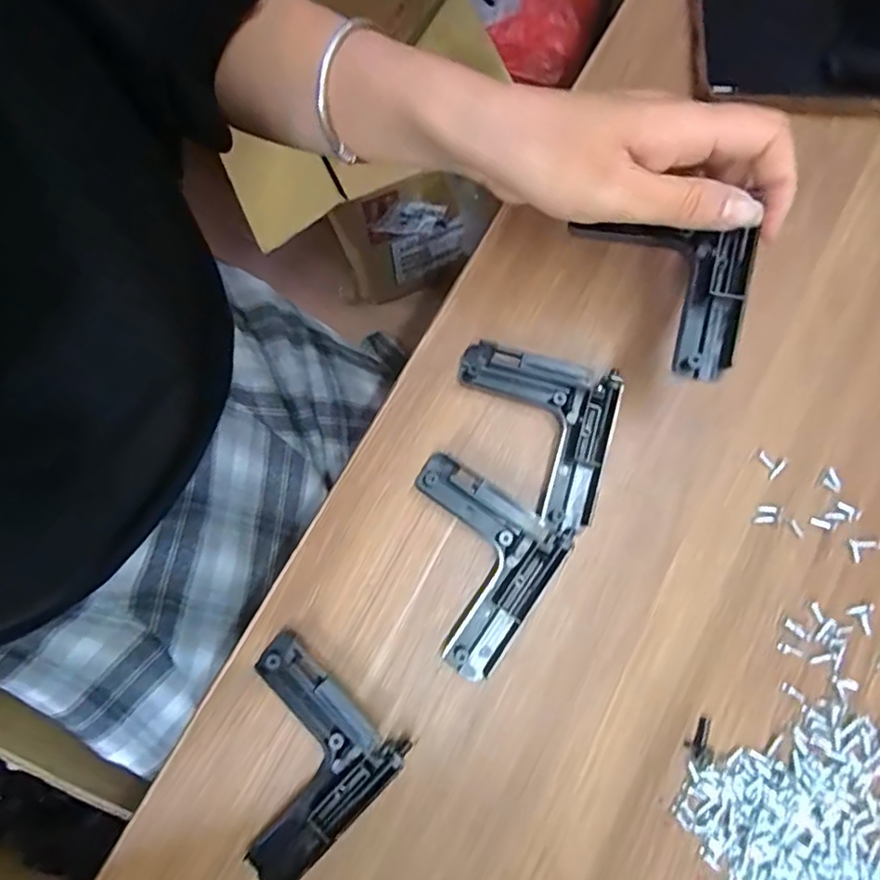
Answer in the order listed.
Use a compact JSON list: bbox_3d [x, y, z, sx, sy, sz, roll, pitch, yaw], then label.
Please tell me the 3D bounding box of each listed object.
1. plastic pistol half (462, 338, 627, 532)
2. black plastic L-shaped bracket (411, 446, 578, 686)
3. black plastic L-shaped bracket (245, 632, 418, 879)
[{"bbox_3d":[0.041,-0.002,0.269,0.074,0.017,0.074,14,79,2],"label":"plastic pistol half"},{"bbox_3d":[0.010,0.056,0.259,0.072,0.016,0.076,31,80,5],"label":"black plastic L-shaped bracket"},{"bbox_3d":[-0.064,0.137,0.243,0.072,0.011,0.078,38,81,7],"label":"black plastic L-shaped bracket"}]

